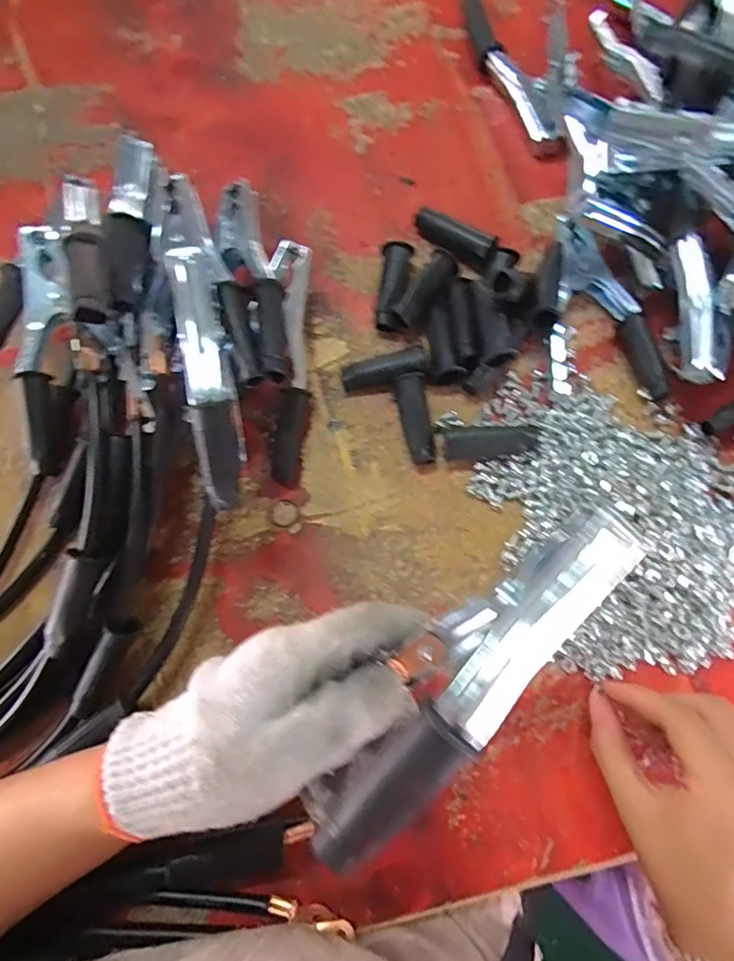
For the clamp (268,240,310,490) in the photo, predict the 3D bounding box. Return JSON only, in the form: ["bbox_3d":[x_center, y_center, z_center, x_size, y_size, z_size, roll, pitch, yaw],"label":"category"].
[{"bbox_3d":[-0.052,-0.076,0.357,0.025,0.019,0.161,3,98,2],"label":"clamp"}]

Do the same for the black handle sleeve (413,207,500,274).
[{"bbox_3d":[0.063,-0.175,0.384,0.066,0.021,0.021,31,80,7],"label":"black handle sleeve"}]

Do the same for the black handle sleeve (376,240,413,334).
[{"bbox_3d":[0.020,-0.140,0.378,0.019,0.023,0.064,6,78,3],"label":"black handle sleeve"}]

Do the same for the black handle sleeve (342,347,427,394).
[{"bbox_3d":[0.012,-0.077,0.368,0.058,0.020,0.020,-13,78,-2],"label":"black handle sleeve"}]

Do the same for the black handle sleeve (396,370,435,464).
[{"bbox_3d":[0.034,-0.042,0.362,0.018,0.015,0.061,-7,78,0],"label":"black handle sleeve"}]

